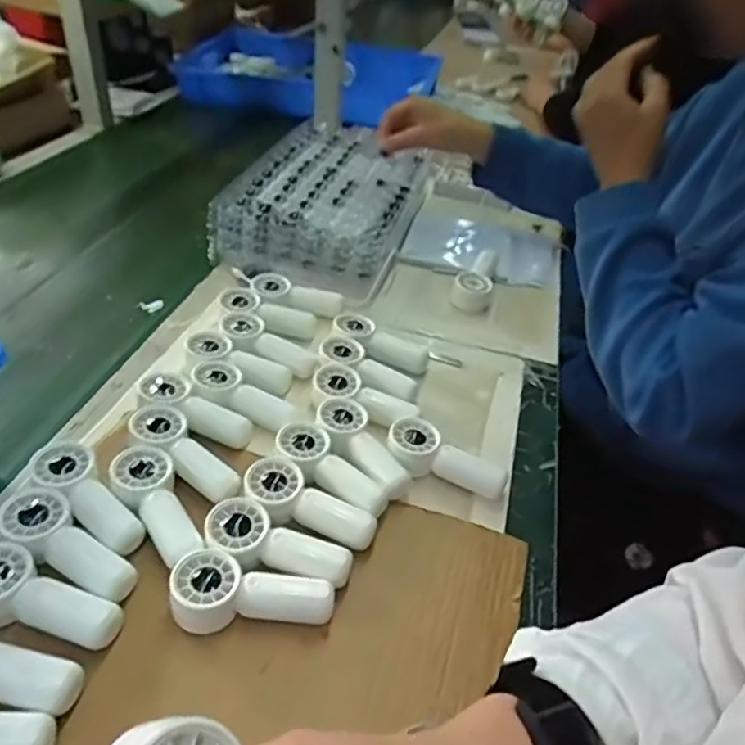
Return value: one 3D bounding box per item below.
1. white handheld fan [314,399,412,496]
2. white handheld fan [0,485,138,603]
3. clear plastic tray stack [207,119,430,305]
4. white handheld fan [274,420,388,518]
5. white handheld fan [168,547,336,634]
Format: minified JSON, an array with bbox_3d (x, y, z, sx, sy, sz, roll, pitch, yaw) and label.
[{"bbox_3d":[-0.014,0.071,0.544,0.044,0.032,0.111,-16,44,-27],"label":"white handheld fan"},{"bbox_3d":[-0.220,0.125,0.433,0.114,0.026,0.044,28,43,24],"label":"white handheld fan"},{"bbox_3d":[-0.059,-0.263,0.906,0.244,0.079,0.396,13,39,7],"label":"clear plastic tray stack"},{"bbox_3d":[-0.040,0.088,0.519,0.045,0.032,0.114,-29,51,-37],"label":"white handheld fan"},{"bbox_3d":[-0.084,0.157,0.420,0.110,0.028,0.046,10,38,3],"label":"white handheld fan"}]

